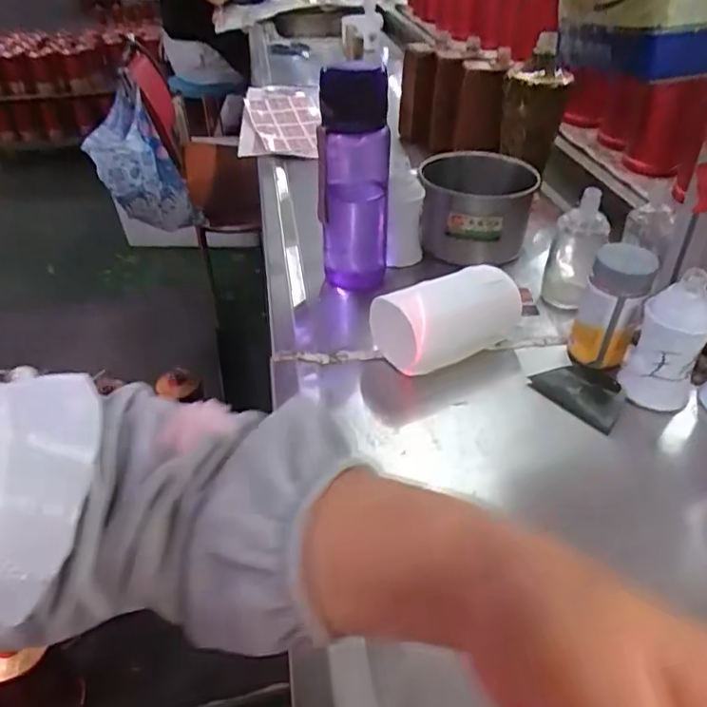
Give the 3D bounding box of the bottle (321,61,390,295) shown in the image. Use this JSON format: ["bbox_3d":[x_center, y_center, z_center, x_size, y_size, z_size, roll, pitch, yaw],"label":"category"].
[{"bbox_3d":[0.001,-0.173,0.644,0.070,0.234,0.077,-2,38,0],"label":"bottle"}]

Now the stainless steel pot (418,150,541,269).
[{"bbox_3d":[0.148,-0.172,0.739,0.133,0.090,0.144,5,38,9],"label":"stainless steel pot"}]

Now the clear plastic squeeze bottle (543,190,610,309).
[{"bbox_3d":[0.229,-0.107,0.635,0.056,0.112,0.039,20,43,26],"label":"clear plastic squeeze bottle"}]

